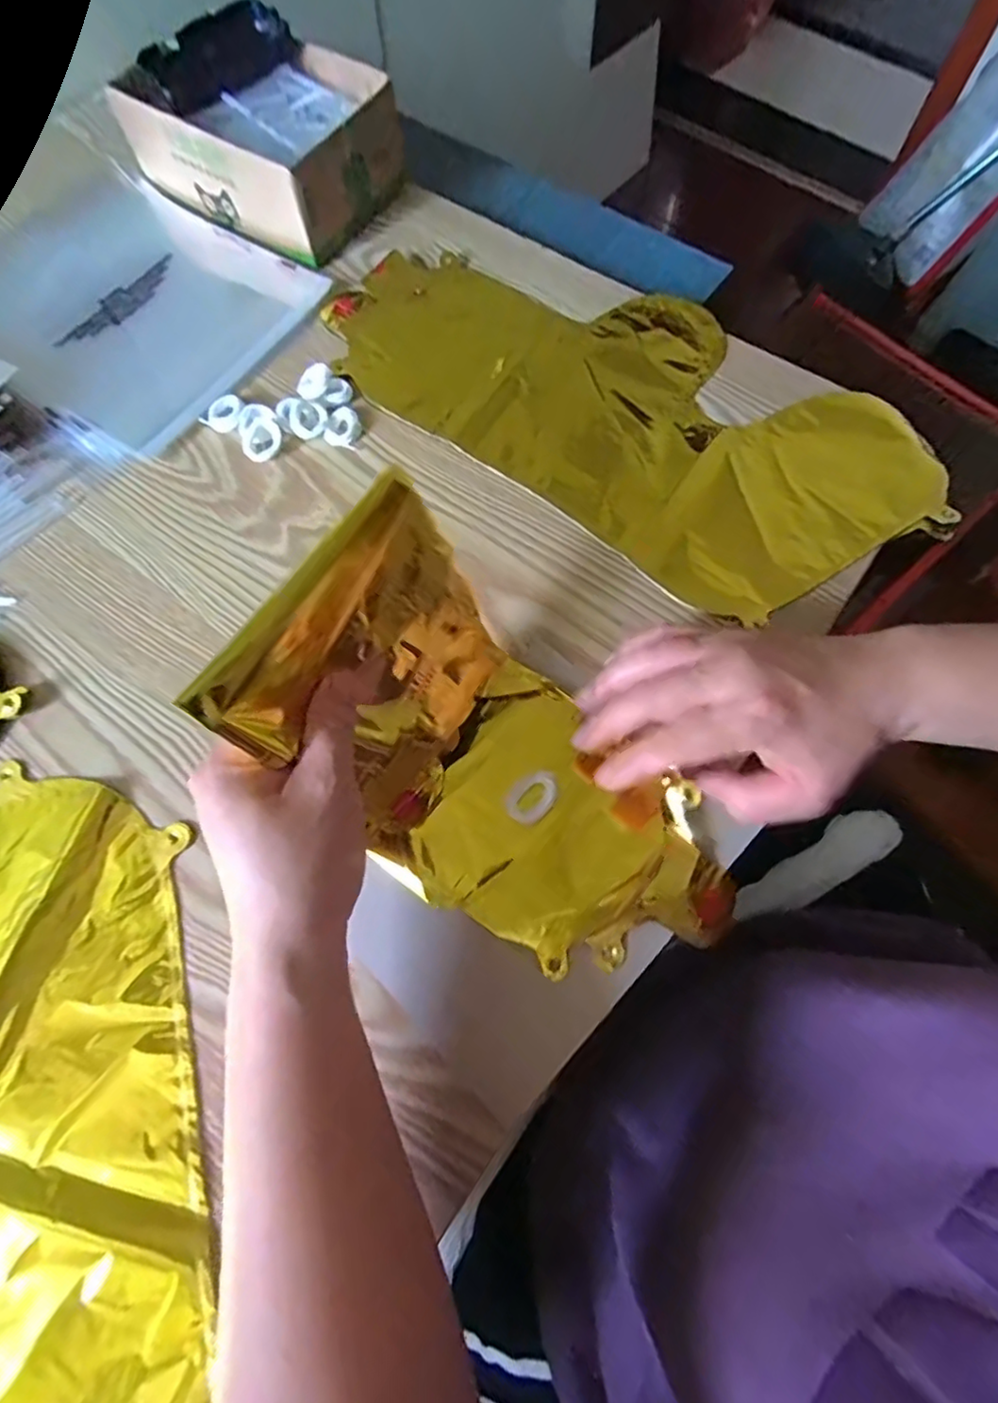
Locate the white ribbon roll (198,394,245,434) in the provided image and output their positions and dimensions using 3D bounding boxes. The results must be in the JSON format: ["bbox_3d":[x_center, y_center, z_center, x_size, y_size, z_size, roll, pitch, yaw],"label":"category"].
[{"bbox_3d":[-0.189,-0.198,0.433,0.025,0.008,0.028,32,73,12],"label":"white ribbon roll"}]

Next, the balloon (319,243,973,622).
[{"bbox_3d":[0.078,-0.215,0.439,0.422,0.009,0.203,37,74,14],"label":"balloon"}]

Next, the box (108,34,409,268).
[{"bbox_3d":[-0.179,-0.446,0.499,0.183,0.064,0.135,33,73,12],"label":"box"}]

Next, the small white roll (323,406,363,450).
[{"bbox_3d":[-0.106,-0.187,0.428,0.023,0.006,0.030,8,70,4],"label":"small white roll"}]

